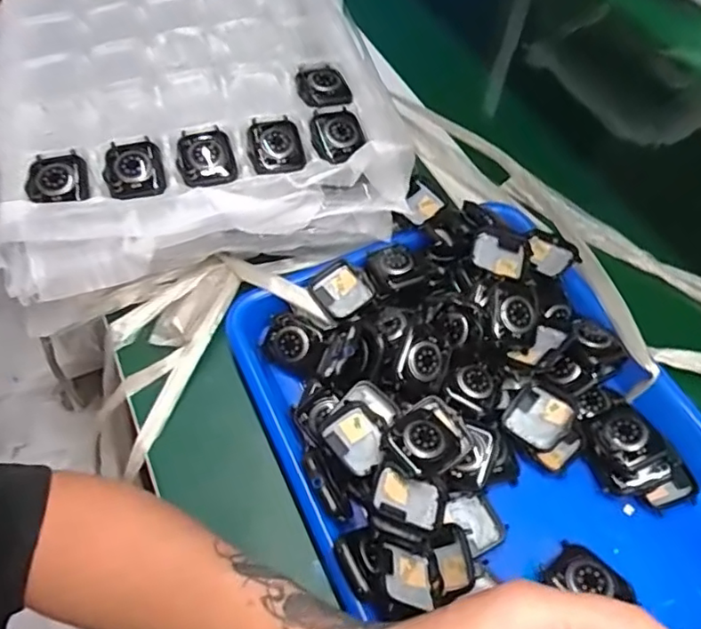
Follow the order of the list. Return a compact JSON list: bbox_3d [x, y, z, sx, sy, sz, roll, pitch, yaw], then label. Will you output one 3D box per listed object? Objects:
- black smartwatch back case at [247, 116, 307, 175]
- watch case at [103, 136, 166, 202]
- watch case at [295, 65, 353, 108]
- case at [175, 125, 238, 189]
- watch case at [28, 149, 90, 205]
[{"bbox_3d":[-0.054,-0.121,0.422,0.037,0.011,0.049,-12,58,-8],"label":"black smartwatch back case"},{"bbox_3d":[-0.149,-0.099,0.404,0.038,0.013,0.051,-16,58,-11],"label":"watch case"},{"bbox_3d":[-0.022,-0.179,0.457,0.039,0.008,0.051,-21,59,-14],"label":"watch case"},{"bbox_3d":[-0.102,-0.109,0.415,0.038,0.011,0.055,-16,58,-11],"label":"case"},{"bbox_3d":[-0.200,-0.092,0.401,0.039,0.013,0.044,-10,57,-7],"label":"watch case"}]

